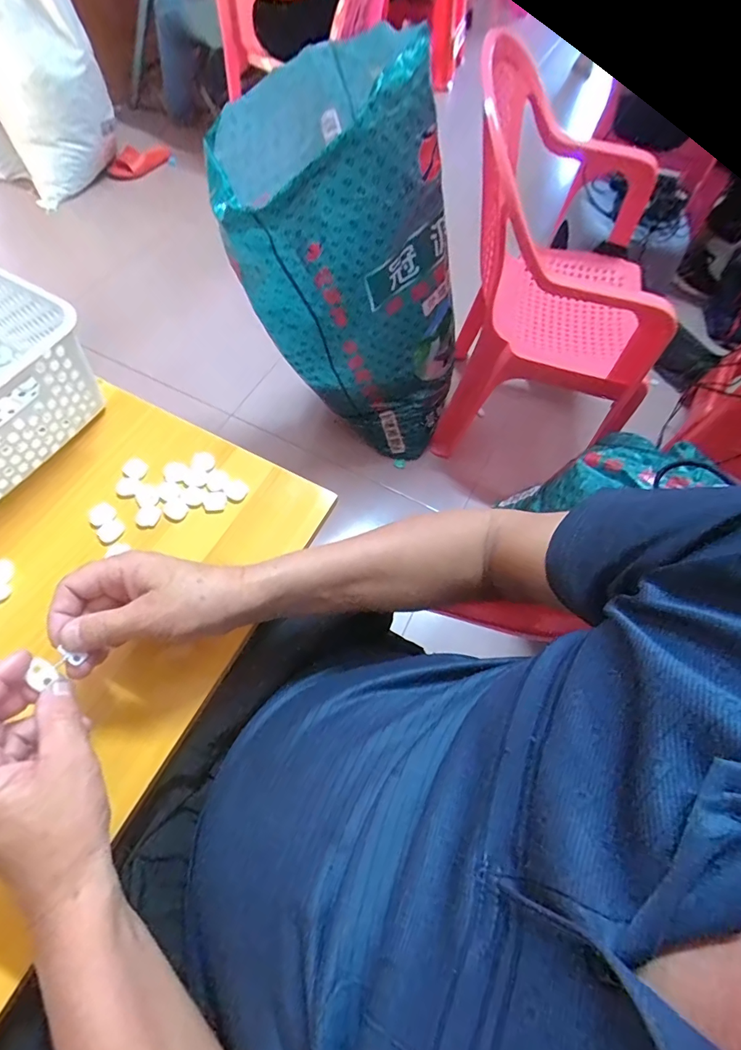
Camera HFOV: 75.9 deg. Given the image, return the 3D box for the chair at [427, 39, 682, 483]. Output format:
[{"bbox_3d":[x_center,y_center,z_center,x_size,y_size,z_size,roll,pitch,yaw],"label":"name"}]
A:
[{"bbox_3d":[0.354,-0.458,0.950,0.425,0.759,0.425,12,62,2],"label":"chair"}]

